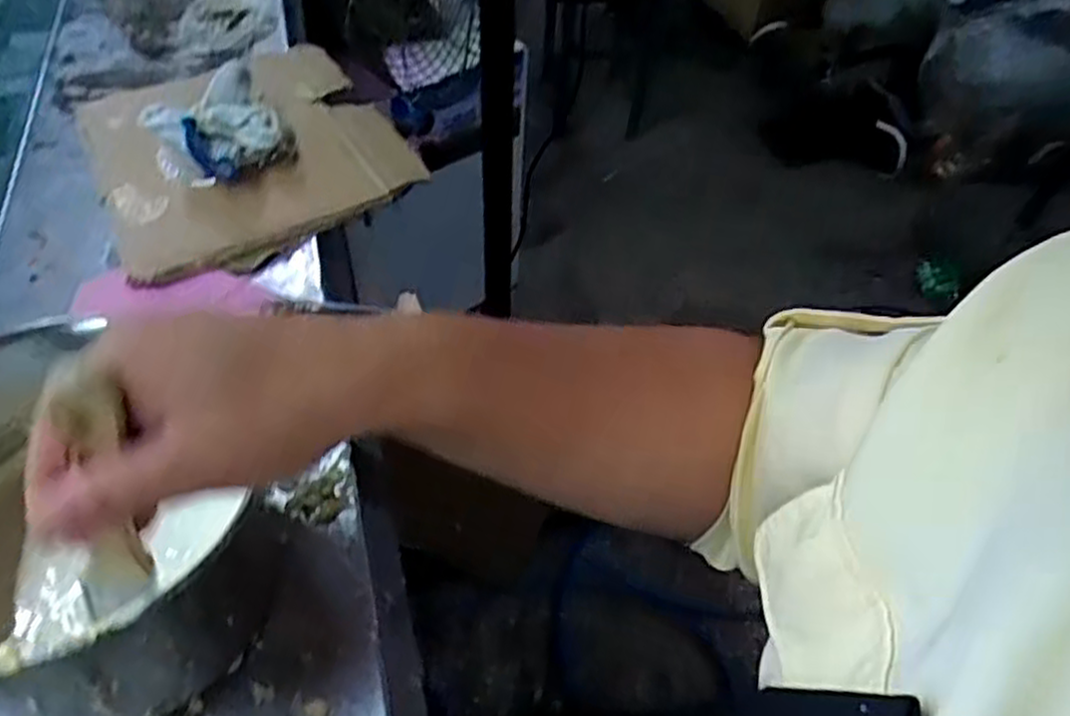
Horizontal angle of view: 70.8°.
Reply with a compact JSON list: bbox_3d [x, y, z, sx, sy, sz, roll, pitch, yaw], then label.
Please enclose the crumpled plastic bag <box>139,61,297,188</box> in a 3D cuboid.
[{"bbox_3d":[-0.261,-0.195,0.622,0.105,0.059,0.118,-13,51,-16],"label":"crumpled plastic bag"}]

